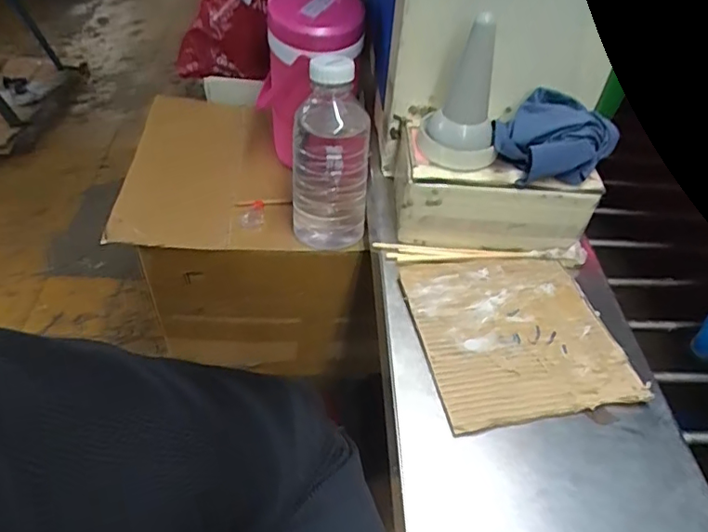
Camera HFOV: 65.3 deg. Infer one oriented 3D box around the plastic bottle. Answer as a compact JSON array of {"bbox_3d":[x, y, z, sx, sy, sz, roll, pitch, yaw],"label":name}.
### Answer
[{"bbox_3d":[-0.026,-0.120,0.653,0.089,0.220,0.077,3,45,-3],"label":"plastic bottle"}]

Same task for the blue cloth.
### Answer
[{"bbox_3d":[0.200,-0.127,0.548,0.097,0.045,0.122,33,51,24],"label":"blue cloth"}]

